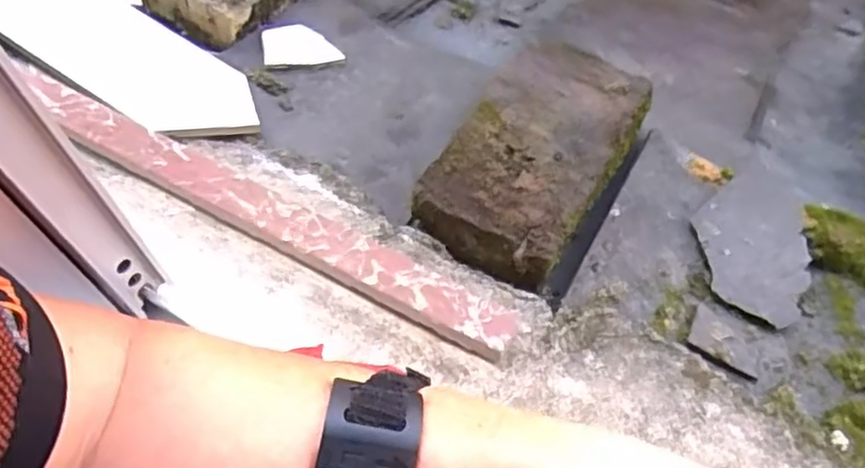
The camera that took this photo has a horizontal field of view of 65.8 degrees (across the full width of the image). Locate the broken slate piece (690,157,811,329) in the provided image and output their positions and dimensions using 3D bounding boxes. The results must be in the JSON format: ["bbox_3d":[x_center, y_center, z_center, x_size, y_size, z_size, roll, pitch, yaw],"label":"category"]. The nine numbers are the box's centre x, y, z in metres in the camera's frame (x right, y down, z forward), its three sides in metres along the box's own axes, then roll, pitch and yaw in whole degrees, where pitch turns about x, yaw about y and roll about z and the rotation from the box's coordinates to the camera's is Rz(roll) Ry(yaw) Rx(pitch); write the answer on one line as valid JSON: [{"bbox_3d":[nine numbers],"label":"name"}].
[{"bbox_3d":[0.246,-0.003,0.523,0.081,0.015,0.160,14,52,6],"label":"broken slate piece"}]

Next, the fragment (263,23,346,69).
[{"bbox_3d":[-0.124,-0.174,0.620,0.068,0.004,0.056,-12,58,-19],"label":"fragment"}]

